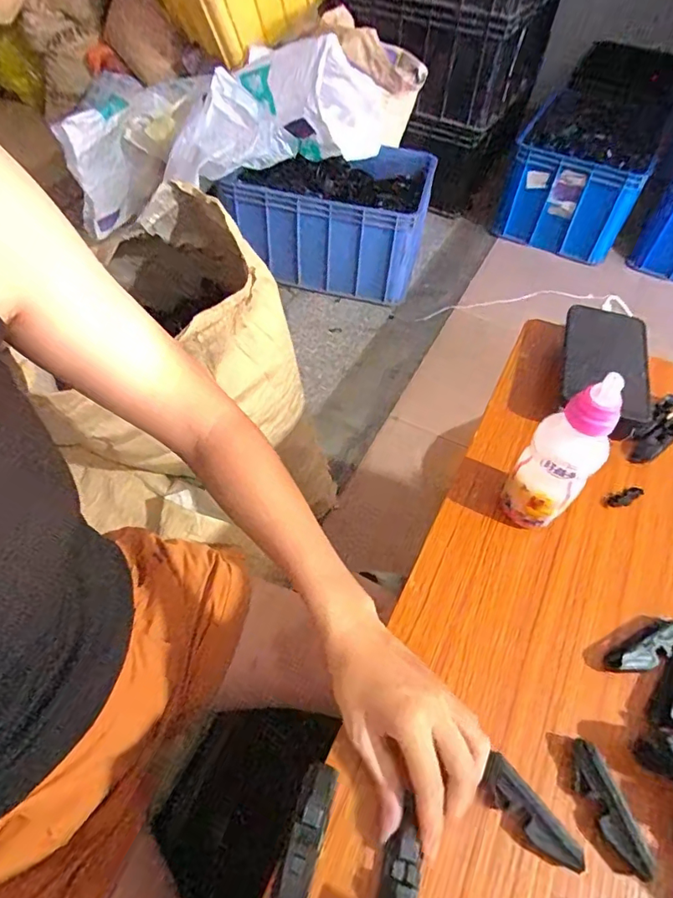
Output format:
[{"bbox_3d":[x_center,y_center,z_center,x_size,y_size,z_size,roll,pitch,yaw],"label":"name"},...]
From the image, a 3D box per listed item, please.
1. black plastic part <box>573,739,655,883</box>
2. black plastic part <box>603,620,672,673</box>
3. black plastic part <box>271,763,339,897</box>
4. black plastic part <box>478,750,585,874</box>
[{"bbox_3d":[0.166,0.222,0.315,0.018,0.019,0.072,-15,55,-13],"label":"black plastic part"},{"bbox_3d":[0.229,0.146,0.376,0.065,0.024,0.021,-23,58,-19],"label":"black plastic part"},{"bbox_3d":[-0.018,0.227,0.299,0.020,0.022,0.073,14,54,8],"label":"black plastic part"},{"bbox_3d":[0.114,0.223,0.308,0.023,0.021,0.067,-32,61,-24],"label":"black plastic part"}]

